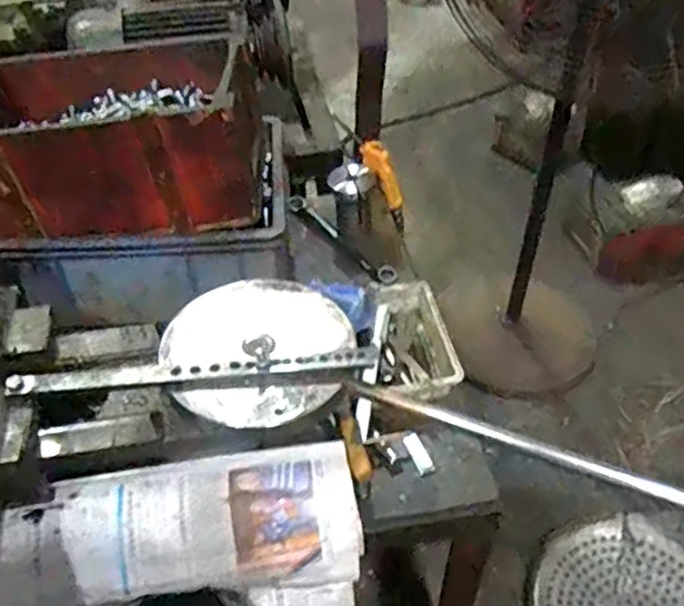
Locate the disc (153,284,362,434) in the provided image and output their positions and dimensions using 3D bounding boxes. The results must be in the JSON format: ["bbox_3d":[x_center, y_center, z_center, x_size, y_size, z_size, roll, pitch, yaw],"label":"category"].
[{"bbox_3d":[-0.080,0.038,0.644,0.181,0.025,0.177,-1,42,0],"label":"disc"}]

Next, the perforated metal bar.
[{"bbox_3d":[-0.133,0.060,0.608,0.330,0.015,0.025,-4,42,-3],"label":"perforated metal bar"}]

